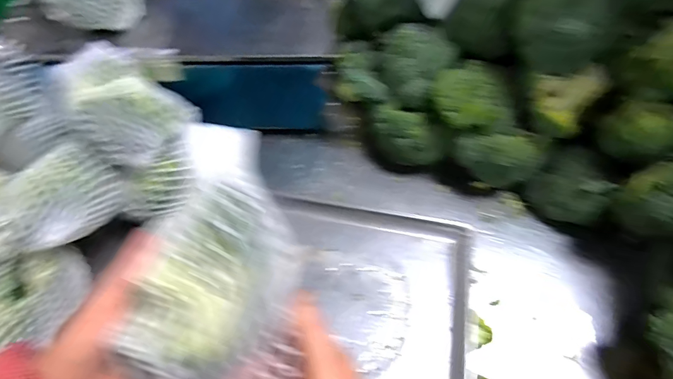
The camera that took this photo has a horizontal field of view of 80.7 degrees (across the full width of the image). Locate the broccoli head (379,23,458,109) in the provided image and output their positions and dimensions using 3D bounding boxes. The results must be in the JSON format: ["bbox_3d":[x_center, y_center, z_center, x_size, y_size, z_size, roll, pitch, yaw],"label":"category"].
[{"bbox_3d":[0.115,-0.187,0.583,0.099,0.082,0.095,0,59,0],"label":"broccoli head"}]

